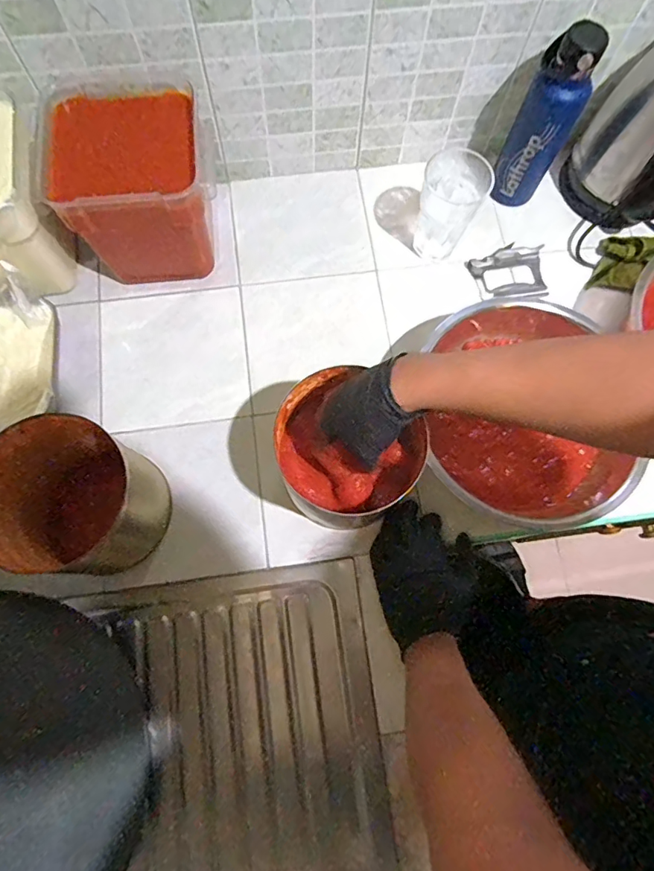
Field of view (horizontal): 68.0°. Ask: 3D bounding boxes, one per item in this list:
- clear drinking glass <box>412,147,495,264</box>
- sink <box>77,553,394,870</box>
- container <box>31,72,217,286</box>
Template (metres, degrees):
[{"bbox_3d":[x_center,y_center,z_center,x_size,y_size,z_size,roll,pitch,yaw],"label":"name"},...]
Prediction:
[{"bbox_3d":[0.168,-0.319,0.676,0.086,0.118,0.103,20,75,4],"label":"clear drinking glass"},{"bbox_3d":[-0.127,0.590,0.546,0.432,0.156,0.820,-6,75,-4],"label":"sink"},{"bbox_3d":[-0.246,-0.311,0.634,0.196,0.184,0.183,-11,75,-5],"label":"container"}]

